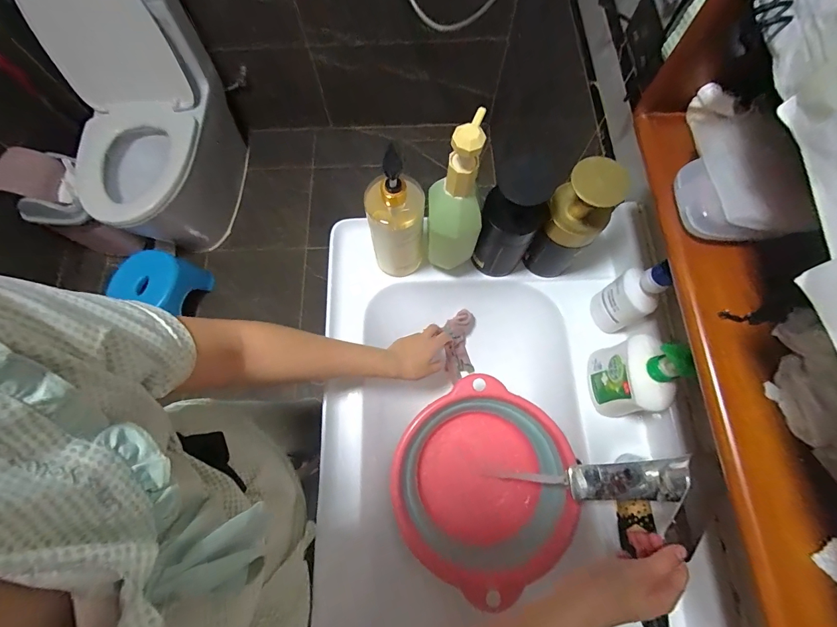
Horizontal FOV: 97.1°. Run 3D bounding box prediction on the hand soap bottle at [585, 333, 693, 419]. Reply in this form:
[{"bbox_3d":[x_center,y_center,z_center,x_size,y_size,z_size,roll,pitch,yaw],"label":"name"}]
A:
[{"bbox_3d":[0.275,0.080,0.472,0.047,0.170,0.095,-10,73,-2],"label":"hand soap bottle"}]

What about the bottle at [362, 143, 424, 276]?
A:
[{"bbox_3d":[-0.030,-0.122,0.502,0.074,0.217,0.066,-9,73,-2],"label":"bottle"}]

